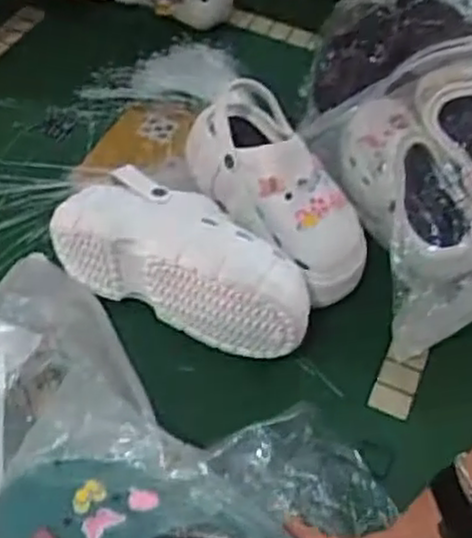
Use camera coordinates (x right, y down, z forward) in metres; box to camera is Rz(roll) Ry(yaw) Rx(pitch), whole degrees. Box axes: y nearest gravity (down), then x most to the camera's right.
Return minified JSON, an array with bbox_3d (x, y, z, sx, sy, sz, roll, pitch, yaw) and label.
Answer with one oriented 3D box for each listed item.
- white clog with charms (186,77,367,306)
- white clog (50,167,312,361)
[{"bbox_3d":[0.046,-0.083,0.815,0.118,0.123,0.266,-19,58,-17],"label":"white clog with charms"},{"bbox_3d":[-0.046,-0.018,0.746,0.271,0.103,0.113,24,56,12],"label":"white clog"}]

